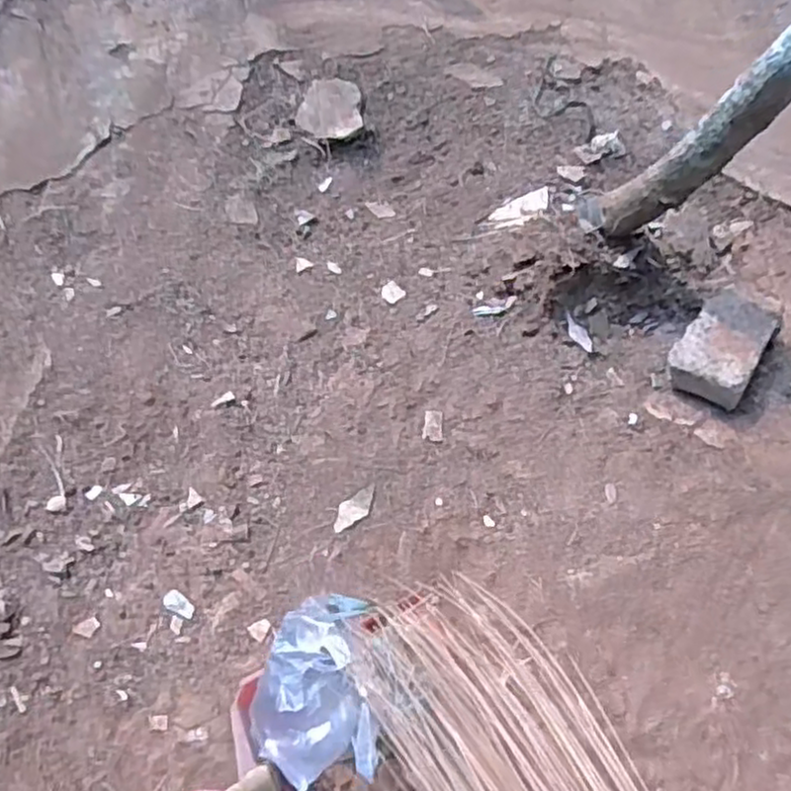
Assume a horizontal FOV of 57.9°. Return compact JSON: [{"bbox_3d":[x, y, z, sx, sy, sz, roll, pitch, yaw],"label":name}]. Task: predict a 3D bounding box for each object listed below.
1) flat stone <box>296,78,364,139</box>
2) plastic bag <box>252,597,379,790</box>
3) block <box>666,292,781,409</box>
[{"bbox_3d":[-0.131,-0.573,1.431,0.123,0.034,0.132,-1,60,-3],"label":"flat stone"},{"bbox_3d":[-0.085,0.321,0.789,0.131,0.097,0.184,2,65,2],"label":"plastic bag"},{"bbox_3d":[0.526,-0.081,1.145,0.126,0.077,0.195,35,69,14],"label":"block"}]

